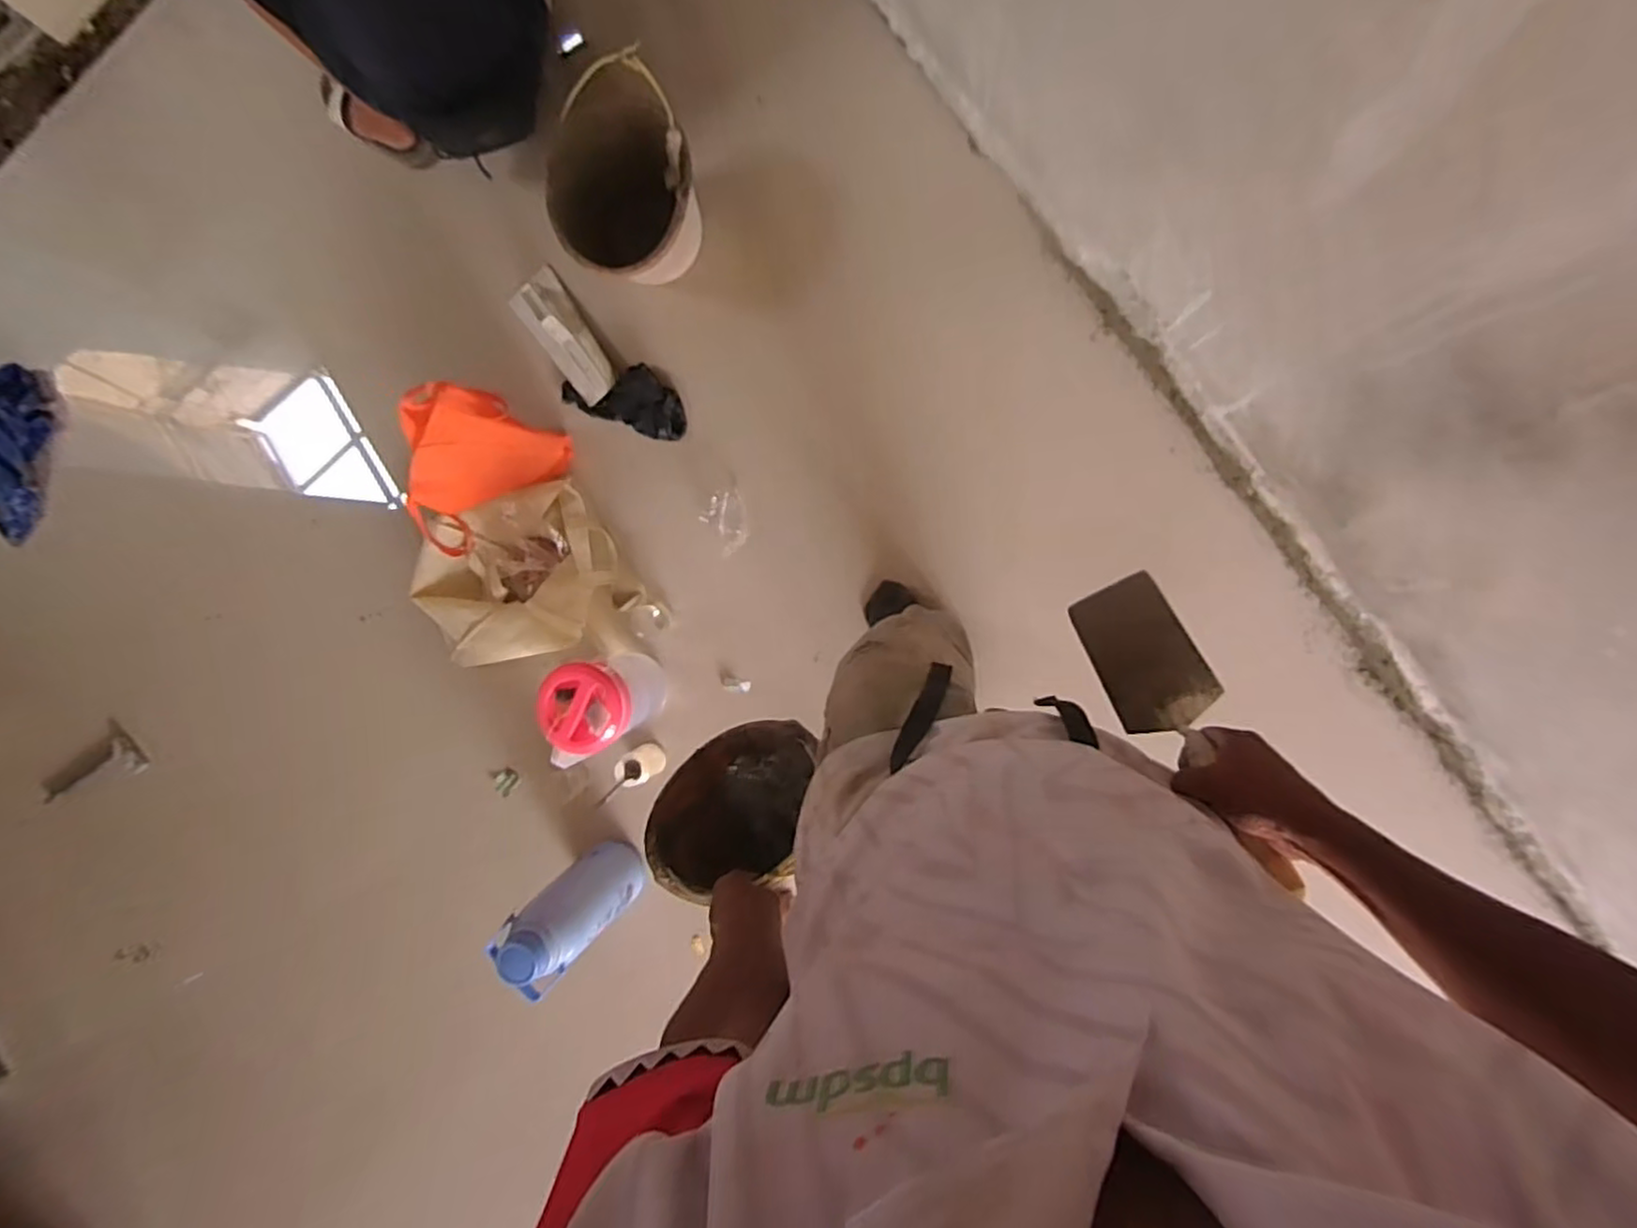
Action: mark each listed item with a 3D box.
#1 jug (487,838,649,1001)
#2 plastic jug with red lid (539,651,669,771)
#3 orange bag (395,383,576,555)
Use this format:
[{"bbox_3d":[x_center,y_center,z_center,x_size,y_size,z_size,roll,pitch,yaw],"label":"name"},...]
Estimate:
[{"bbox_3d":[-0.473,0.567,1.320,0.192,0.358,0.143,-44,87,6],"label":"jug"},{"bbox_3d":[-0.405,0.168,1.350,0.157,0.251,0.170,0,92,6],"label":"plastic jug with red lid"},{"bbox_3d":[-0.682,-0.281,1.356,0.339,0.280,0.157,-36,88,6],"label":"orange bag"}]

